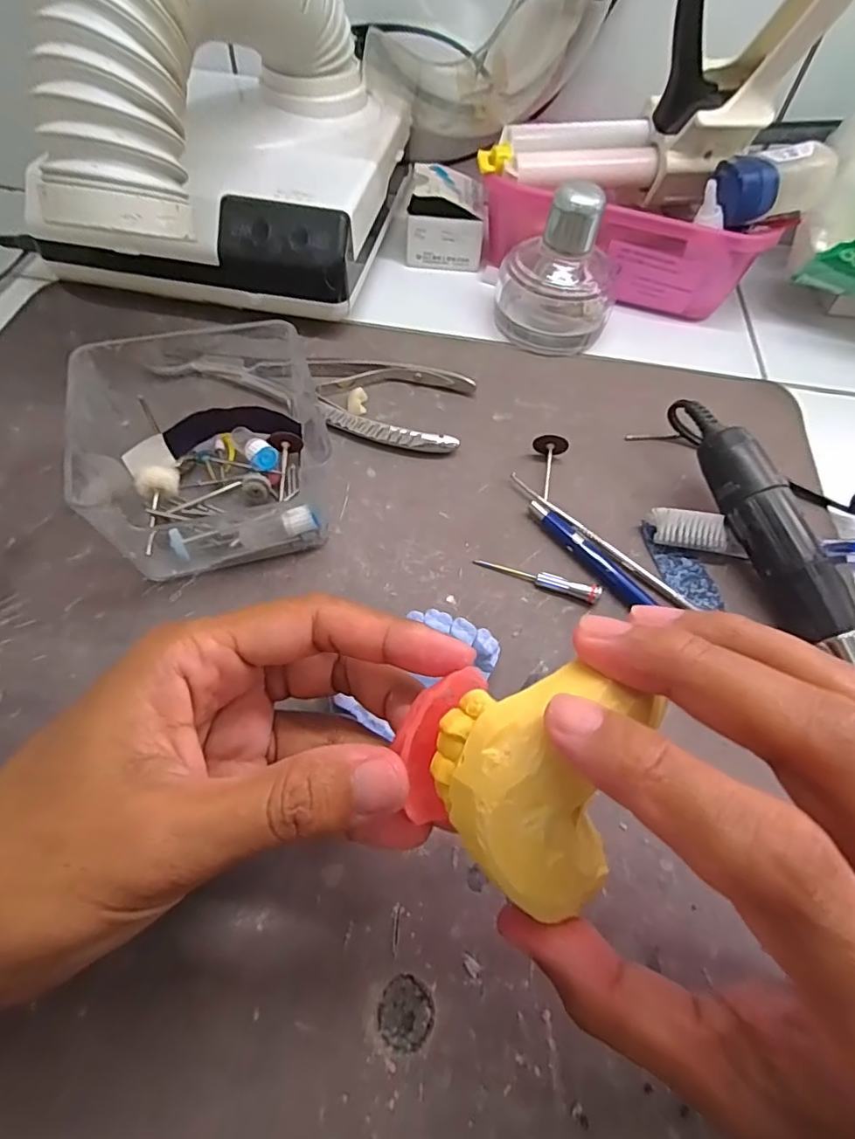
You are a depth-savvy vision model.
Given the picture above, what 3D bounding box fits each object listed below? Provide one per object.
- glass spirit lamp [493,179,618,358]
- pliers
[{"bbox_3d":[0.087,-0.191,0.336,0.067,0.078,0.077,33,61,17],"label":"glass spirit lamp"},{"bbox_3d":[-0.059,-0.108,0.318,0.166,0.012,0.065,16,57,7],"label":"pliers"}]

